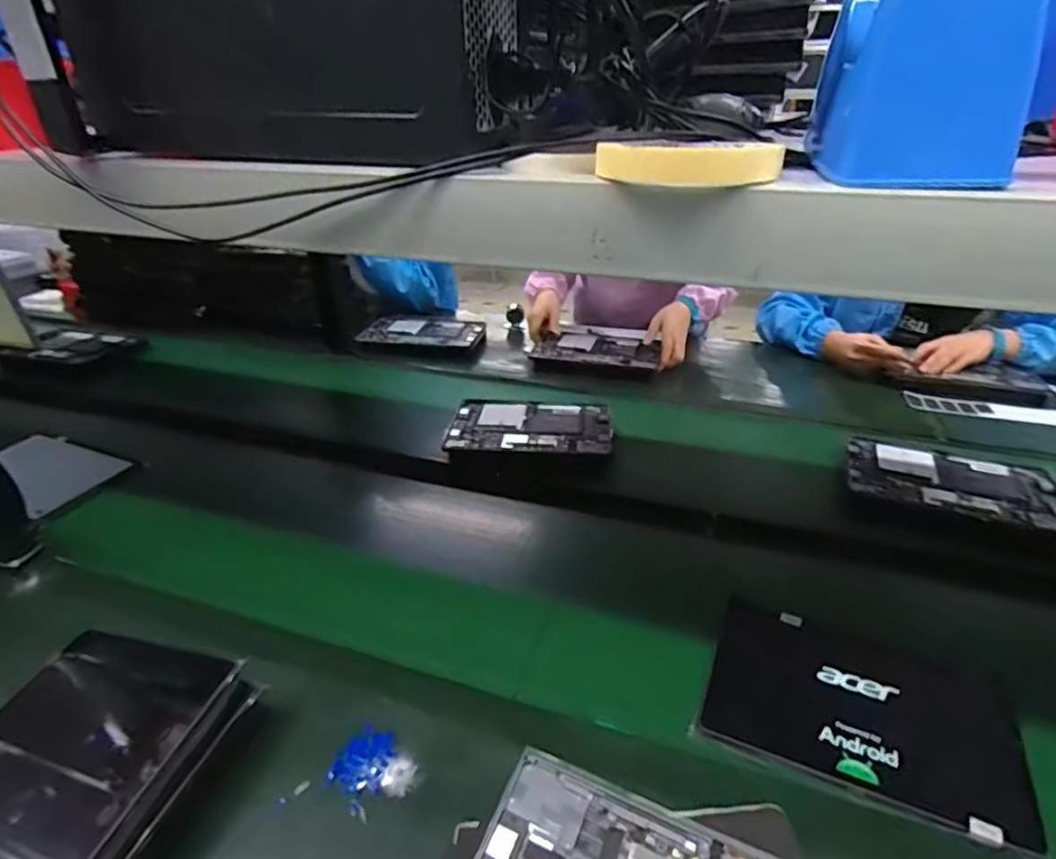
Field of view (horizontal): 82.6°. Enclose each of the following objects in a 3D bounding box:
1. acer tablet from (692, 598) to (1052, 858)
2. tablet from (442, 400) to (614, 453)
[{"bbox_3d":[0.295,0.250,0.539,0.250,0.016,0.161,13,34,24],"label":"acer tablet"},{"bbox_3d":[0.006,-0.008,0.958,0.252,0.009,0.162,3,31,8],"label":"tablet"}]

